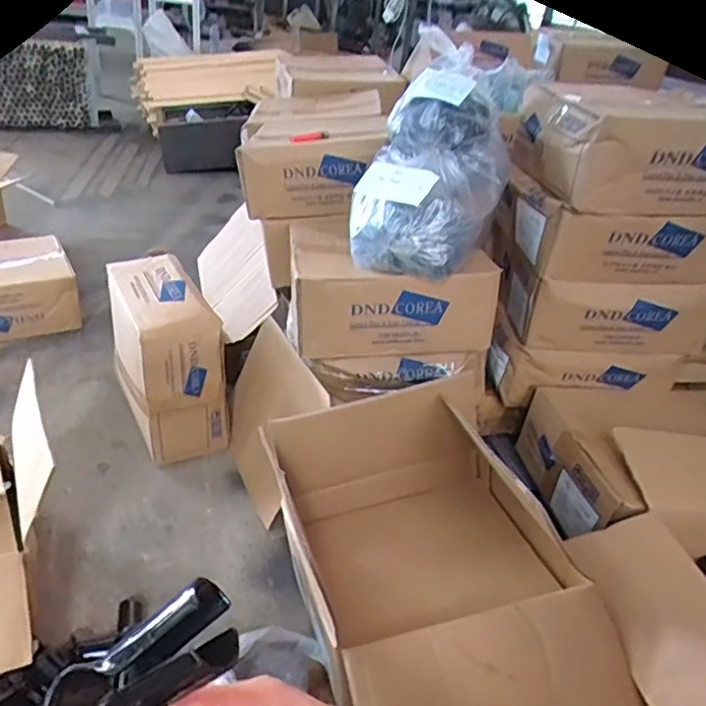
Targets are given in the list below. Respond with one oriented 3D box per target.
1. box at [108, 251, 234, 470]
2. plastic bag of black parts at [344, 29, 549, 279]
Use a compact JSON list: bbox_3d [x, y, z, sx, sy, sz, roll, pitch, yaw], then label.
[{"bbox_3d":[-0.375,0.003,1.184,0.154,0.289,0.336,-13,36,-29],"label":"box"},{"bbox_3d":[0.147,-0.336,1.006,0.213,0.105,0.470,14,65,11],"label":"plastic bag of black parts"}]

